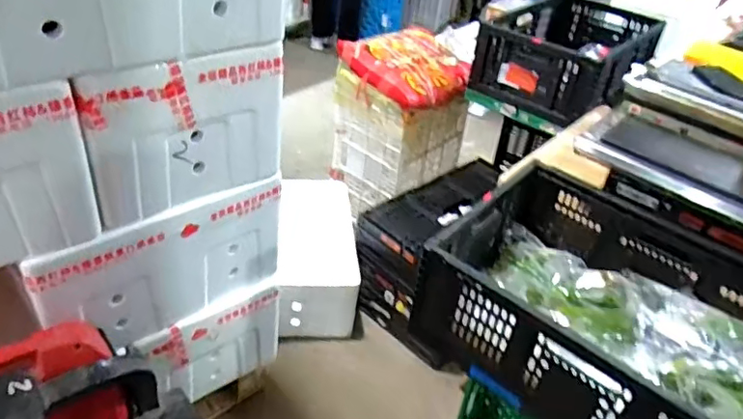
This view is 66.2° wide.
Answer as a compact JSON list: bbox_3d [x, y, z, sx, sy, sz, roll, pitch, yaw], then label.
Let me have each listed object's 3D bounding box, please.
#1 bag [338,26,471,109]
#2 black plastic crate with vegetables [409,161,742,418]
[{"bbox_3d":[0.140,-0.498,1.871,0.413,0.077,0.362,-29,63,-35],"label":"bag"},{"bbox_3d":[0.433,0.181,0.986,0.598,0.220,0.422,23,44,31],"label":"black plastic crate with vegetables"}]

